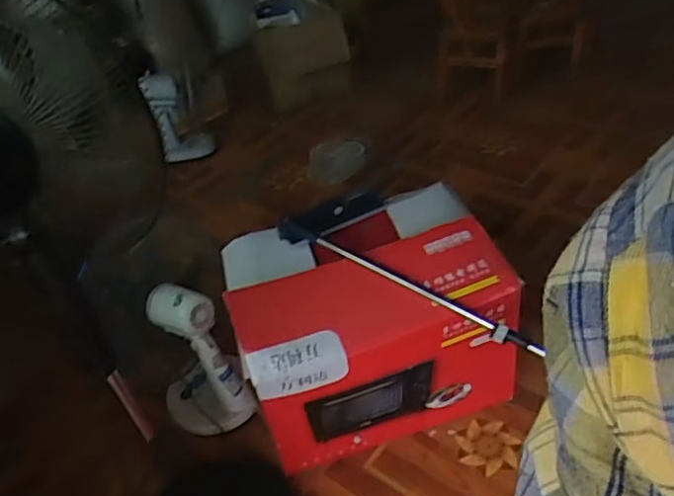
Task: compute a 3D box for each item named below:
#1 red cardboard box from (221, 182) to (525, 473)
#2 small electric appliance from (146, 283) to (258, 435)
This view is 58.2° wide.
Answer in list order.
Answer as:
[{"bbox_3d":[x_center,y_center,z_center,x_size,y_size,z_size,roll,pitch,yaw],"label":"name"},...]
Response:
[{"bbox_3d":[0.067,0.185,1.448,0.594,0.451,0.419,-18,41,-12],"label":"red cardboard box"},{"bbox_3d":[-0.346,0.264,1.467,0.203,0.388,0.203,-21,43,-16],"label":"small electric appliance"}]

